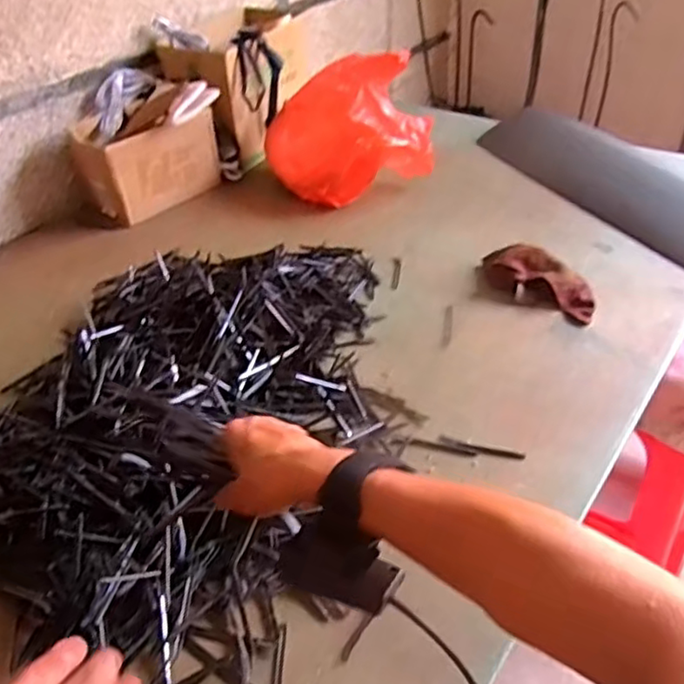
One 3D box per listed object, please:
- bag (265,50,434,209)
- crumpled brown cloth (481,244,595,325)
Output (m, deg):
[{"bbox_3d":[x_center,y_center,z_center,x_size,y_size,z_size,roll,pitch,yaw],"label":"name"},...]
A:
[{"bbox_3d":[0.003,-0.386,1.178,0.262,0.185,0.257,-15,40,-13],"label":"bag"},{"bbox_3d":[0.272,-0.088,0.898,0.075,0.046,0.186,-31,46,-29],"label":"crumpled brown cloth"}]

